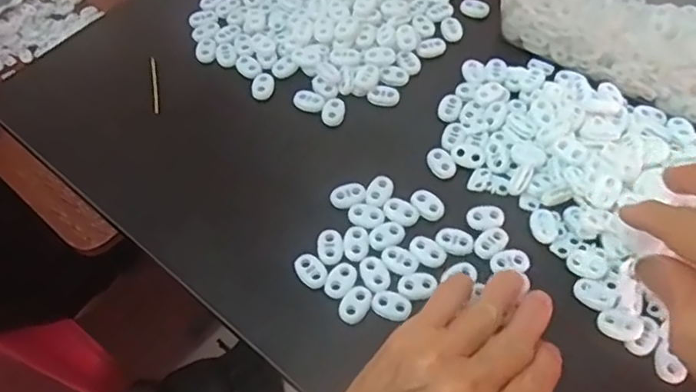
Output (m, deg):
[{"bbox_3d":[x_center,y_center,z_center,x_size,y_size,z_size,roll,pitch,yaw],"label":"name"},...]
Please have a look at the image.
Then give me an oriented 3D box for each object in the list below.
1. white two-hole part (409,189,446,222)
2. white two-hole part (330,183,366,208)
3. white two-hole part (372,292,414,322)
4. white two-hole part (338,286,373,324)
[{"bbox_3d":[0.050,0.005,0.372,0.016,0.004,0.022,-37,62,-19],"label":"white two-hole part"},{"bbox_3d":[0.000,0.000,0.379,0.022,0.006,0.014,-9,57,-1],"label":"white two-hole part"},{"bbox_3d":[0.024,0.061,0.337,0.021,0.004,0.015,16,59,14],"label":"white two-hole part"},{"bbox_3d":[0.004,0.061,0.338,0.015,0.004,0.023,32,65,23],"label":"white two-hole part"}]

